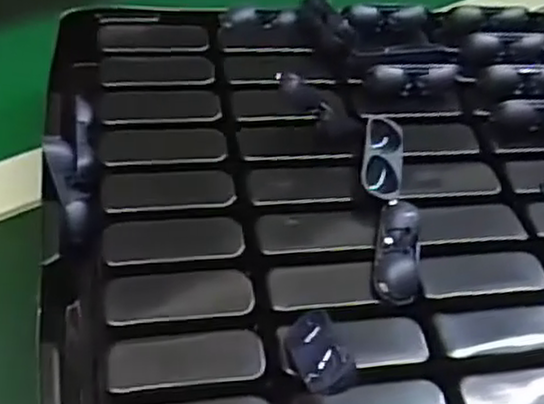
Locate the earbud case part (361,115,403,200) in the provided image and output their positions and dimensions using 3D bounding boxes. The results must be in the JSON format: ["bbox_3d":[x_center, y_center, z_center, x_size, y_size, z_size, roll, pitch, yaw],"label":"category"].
[{"bbox_3d":[0.058,-0.024,0.382,0.021,0.010,0.059,12,46,2],"label":"earbud case part"}]

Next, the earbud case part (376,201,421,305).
[{"bbox_3d":[0.059,0.024,0.348,0.020,0.017,0.053,8,46,-1],"label":"earbud case part"}]

